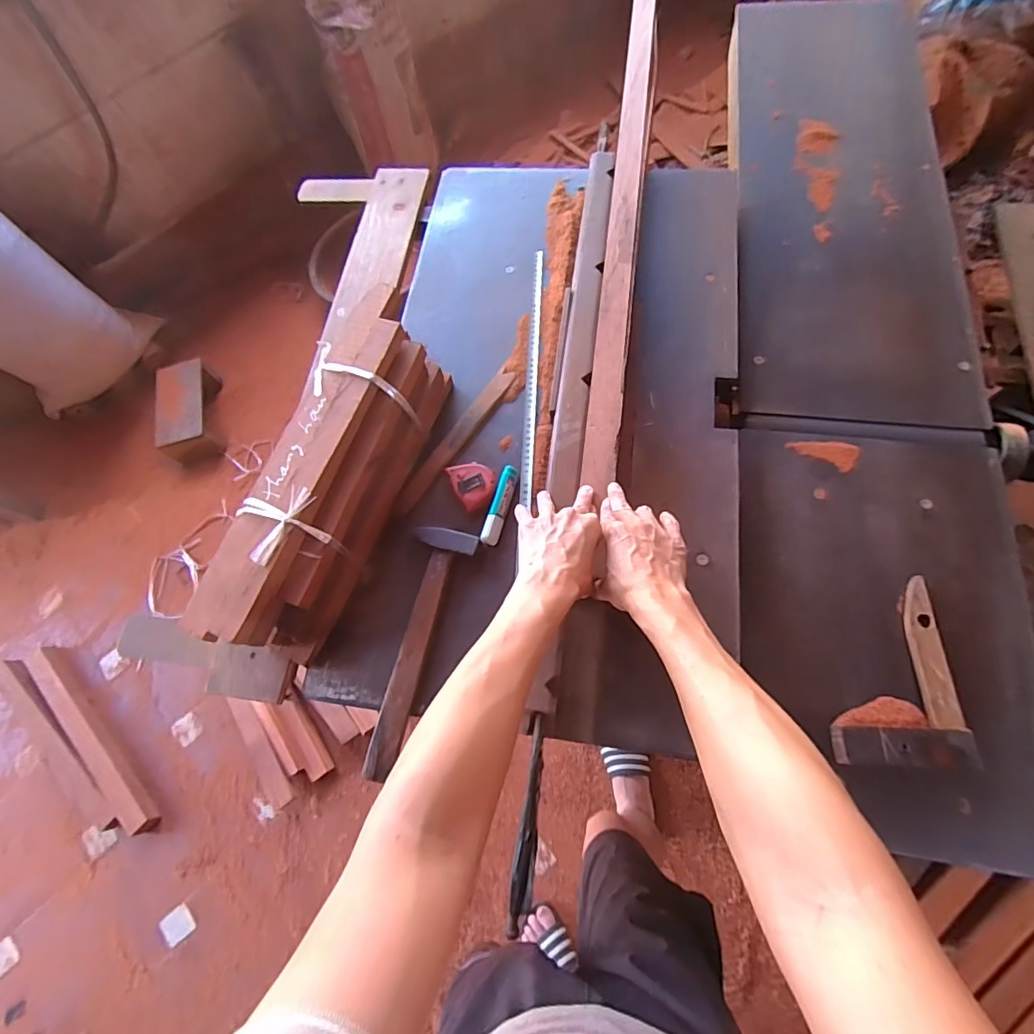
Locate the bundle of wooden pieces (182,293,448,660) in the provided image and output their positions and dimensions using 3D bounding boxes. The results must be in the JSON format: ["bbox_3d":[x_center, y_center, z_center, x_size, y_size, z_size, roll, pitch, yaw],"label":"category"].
[{"bbox_3d":[-0.219,-0.062,0.635,0.133,0.111,0.454,18,72,11],"label":"bundle of wooden pieces"}]

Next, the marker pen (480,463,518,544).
[{"bbox_3d":[-0.021,-0.015,0.665,0.021,0.018,0.106,14,71,10],"label":"marker pen"}]

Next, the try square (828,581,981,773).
[{"bbox_3d":[0.419,0.169,0.582,0.131,0.029,0.204,3,70,3],"label":"try square"}]

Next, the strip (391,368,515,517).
[{"bbox_3d":[-0.087,-0.107,0.713,0.027,0.006,0.258,33,76,15],"label":"strip"}]

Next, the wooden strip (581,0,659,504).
[{"bbox_3d":[0.171,-0.513,0.806,0.050,0.039,1.025,7,70,4],"label":"wooden strip"}]

